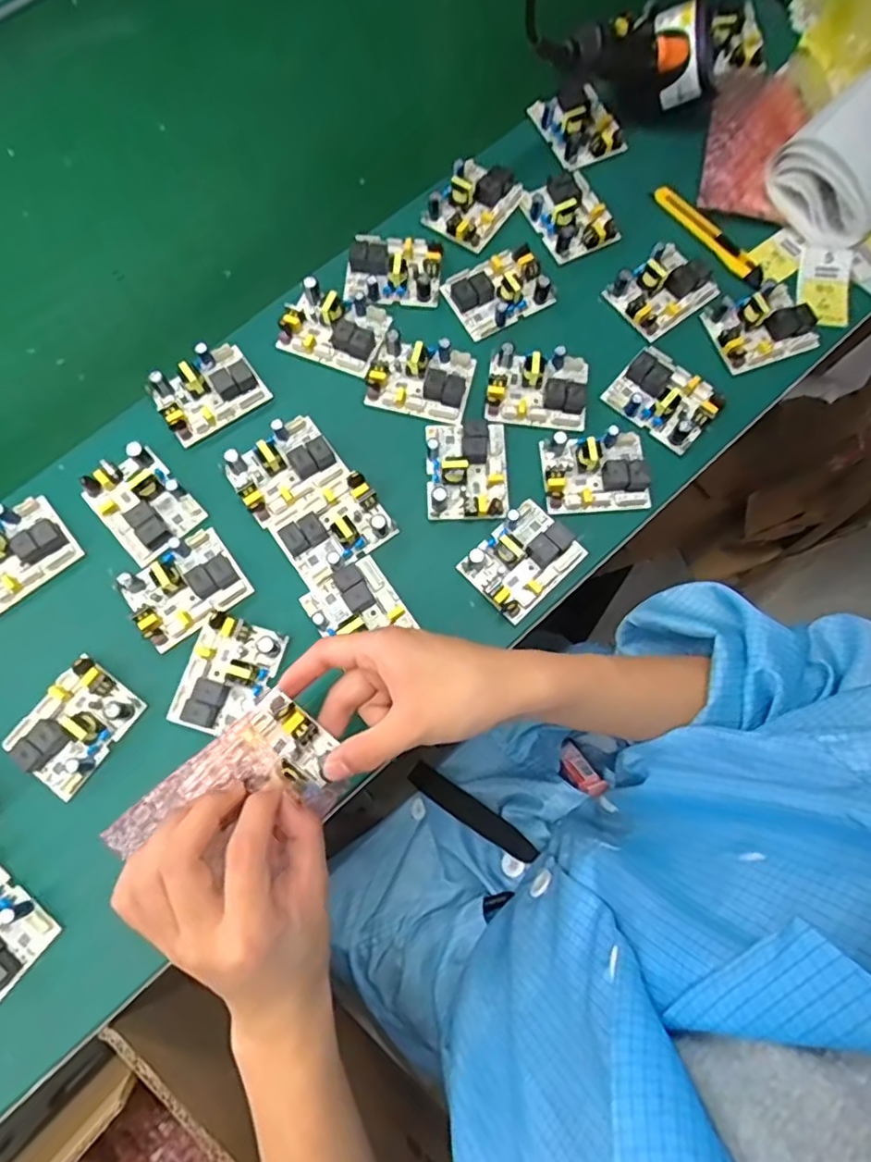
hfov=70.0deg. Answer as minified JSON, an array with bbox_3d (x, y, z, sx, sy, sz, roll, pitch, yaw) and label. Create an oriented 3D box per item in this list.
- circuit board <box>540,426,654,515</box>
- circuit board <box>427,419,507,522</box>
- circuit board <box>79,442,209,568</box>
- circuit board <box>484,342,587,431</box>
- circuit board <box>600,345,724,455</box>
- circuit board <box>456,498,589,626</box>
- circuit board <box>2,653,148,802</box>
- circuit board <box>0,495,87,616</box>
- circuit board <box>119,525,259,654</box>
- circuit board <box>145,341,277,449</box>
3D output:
[{"bbox_3d":[0.124,-0.087,0.475,0.079,0.024,0.061,-3,74,0],"label":"circuit board"},{"bbox_3d":[0.024,-0.089,0.477,0.062,0.023,0.080,0,74,1],"label":"circuit board"},{"bbox_3d":[-0.222,-0.058,0.469,0.062,0.024,0.084,-42,78,-10],"label":"circuit board"},{"bbox_3d":[0.081,-0.155,0.496,0.078,0.026,0.063,4,74,2],"label":"circuit board"},{"bbox_3d":[0.183,-0.148,0.494,0.078,0.027,0.060,39,78,11],"label":"circuit board"},{"bbox_3d":[0.065,-0.018,0.459,0.078,0.027,0.062,-44,78,-11],"label":"circuit board"},{"bbox_3d":[-0.250,0.100,0.430,0.059,0.029,0.080,38,78,11],"label":"circuit board"},{"bbox_3d":[-0.316,-0.021,0.461,0.080,0.026,0.061,-40,77,-10],"label":"circuit board"},{"bbox_3d":[-0.185,0.002,0.450,0.079,0.021,0.060,-38,77,-9],"label":"circuit board"},{"bbox_3d":[-0.182,-0.154,0.494,0.081,0.023,0.059,-36,77,-9],"label":"circuit board"}]

